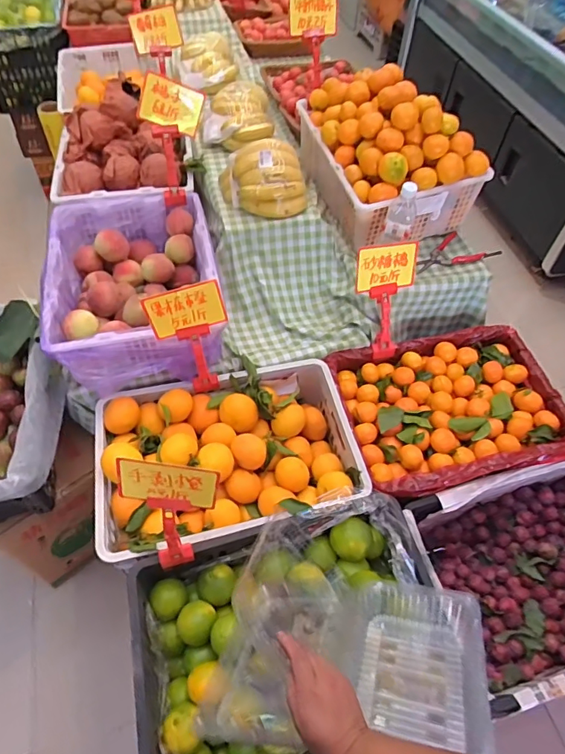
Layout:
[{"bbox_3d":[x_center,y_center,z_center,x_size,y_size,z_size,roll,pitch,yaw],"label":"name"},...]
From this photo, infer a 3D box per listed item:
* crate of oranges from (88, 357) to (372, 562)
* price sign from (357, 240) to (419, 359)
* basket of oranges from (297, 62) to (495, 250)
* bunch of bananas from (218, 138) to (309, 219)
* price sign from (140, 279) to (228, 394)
[{"bbox_3d":[-0.105,0.142,0.954,0.503,0.165,0.356,-9,55,-9],"label":"crate of oranges"},{"bbox_3d":[0.246,-0.178,1.089,0.143,0.265,0.030,-27,36,-13],"label":"price sign"},{"bbox_3d":[0.257,-0.560,1.181,0.312,0.292,0.415,-15,56,-13],"label":"basket of oranges"},{"bbox_3d":[-0.040,-0.453,1.114,0.183,0.147,0.151,-10,55,-10],"label":"bunch of bananas"},{"bbox_3d":[-0.177,-0.068,0.940,0.138,0.248,0.051,-8,55,-9],"label":"price sign"}]

